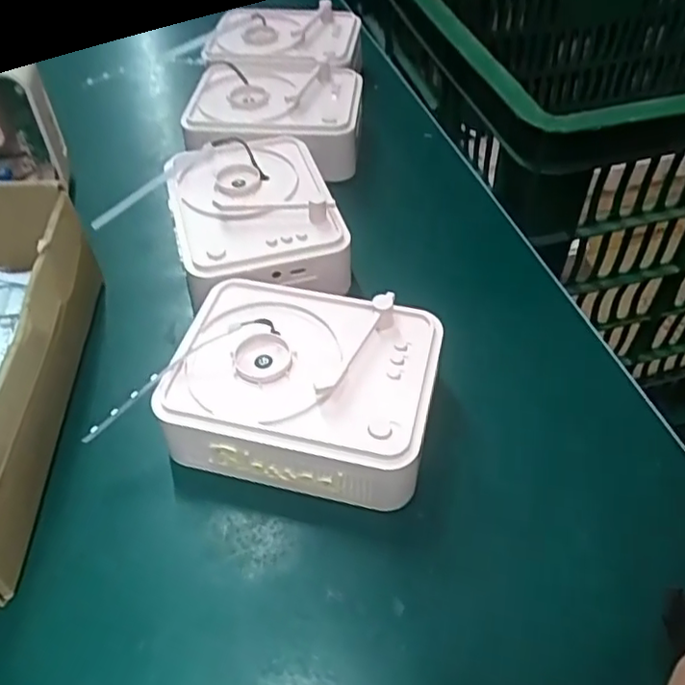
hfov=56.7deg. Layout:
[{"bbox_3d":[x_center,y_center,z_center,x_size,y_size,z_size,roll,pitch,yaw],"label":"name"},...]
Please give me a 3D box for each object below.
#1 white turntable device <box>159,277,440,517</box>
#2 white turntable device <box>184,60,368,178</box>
[{"bbox_3d":[-0.018,0.023,0.320,0.123,0.046,0.097,9,50,11],"label":"white turntable device"},{"bbox_3d":[-0.050,-0.174,0.487,0.132,0.039,0.119,2,49,5],"label":"white turntable device"}]

